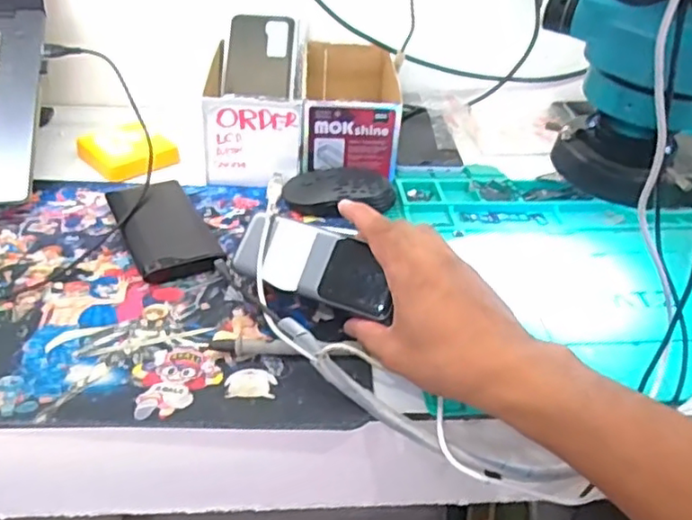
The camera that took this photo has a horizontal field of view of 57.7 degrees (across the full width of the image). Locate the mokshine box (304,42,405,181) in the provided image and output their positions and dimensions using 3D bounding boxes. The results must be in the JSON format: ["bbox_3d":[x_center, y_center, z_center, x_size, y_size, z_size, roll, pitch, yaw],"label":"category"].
[{"bbox_3d":[0.000,-0.164,0.695,0.104,0.089,0.178,3,38,-3],"label":"mokshine box"}]

